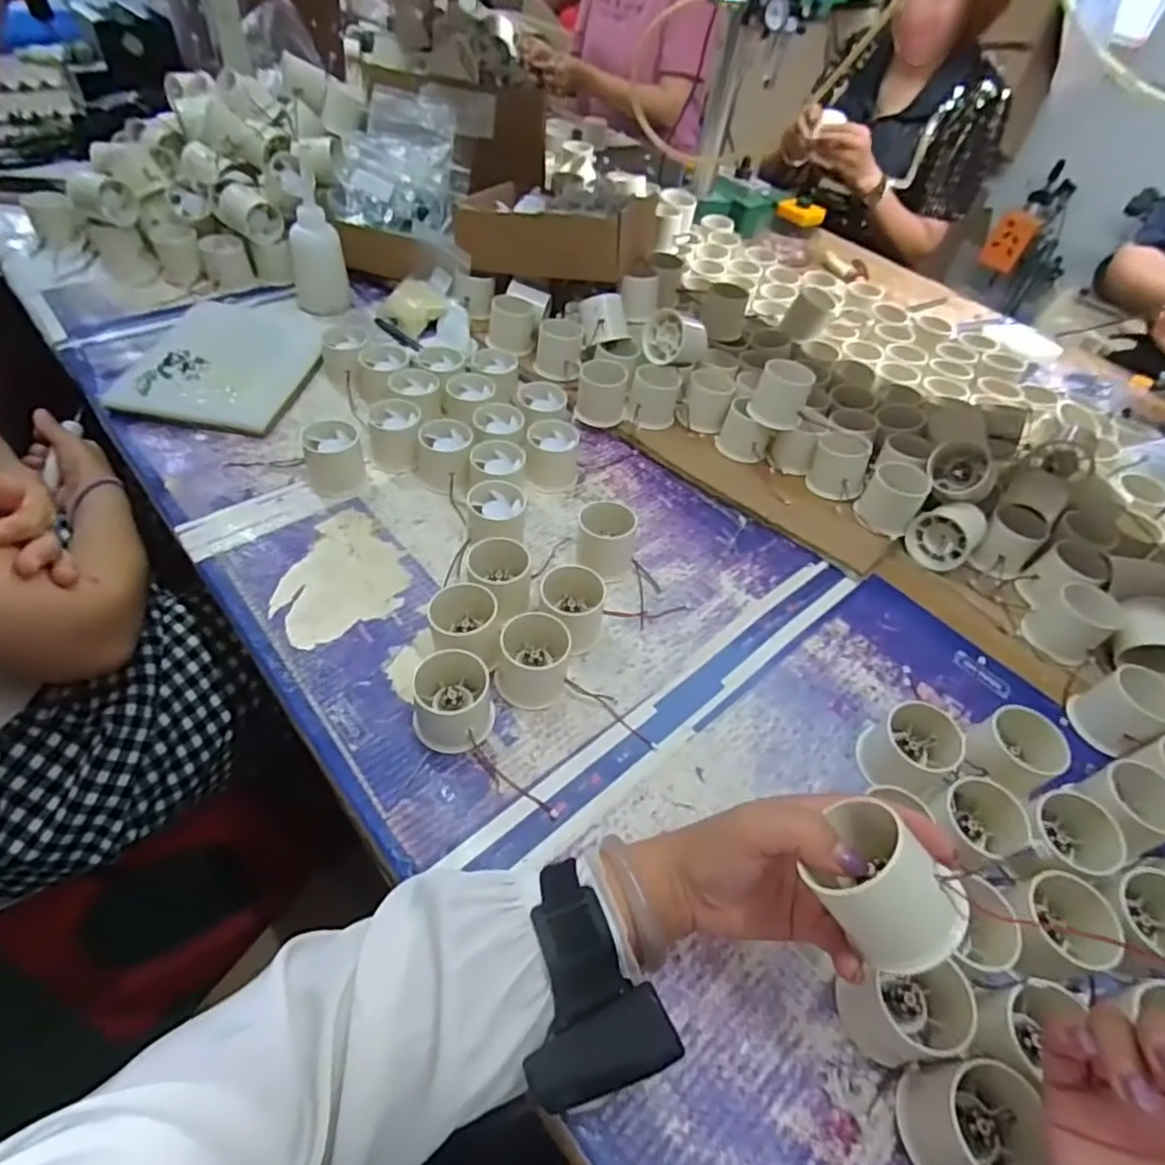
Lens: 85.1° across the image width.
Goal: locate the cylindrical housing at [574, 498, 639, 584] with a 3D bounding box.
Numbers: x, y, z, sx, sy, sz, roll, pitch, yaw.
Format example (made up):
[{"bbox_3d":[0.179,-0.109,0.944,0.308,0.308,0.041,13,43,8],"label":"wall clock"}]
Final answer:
[{"bbox_3d":[0.020,-0.036,0.544,0.048,0.041,0.051,4,49,-5],"label":"cylindrical housing"}]

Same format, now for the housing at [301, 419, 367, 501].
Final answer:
[{"bbox_3d":[-0.233,-0.116,0.597,0.051,0.046,0.056,-5,50,-11],"label":"housing"}]

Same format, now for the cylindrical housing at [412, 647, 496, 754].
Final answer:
[{"bbox_3d":[-0.091,0.082,0.443,0.056,0.047,0.057,4,49,-5],"label":"cylindrical housing"}]

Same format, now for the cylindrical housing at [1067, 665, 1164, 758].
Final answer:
[{"bbox_3d":[0.417,0.098,0.488,0.047,0.050,0.052,-17,54,-20],"label":"cylindrical housing"}]

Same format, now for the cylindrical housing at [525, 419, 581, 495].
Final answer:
[{"bbox_3d":[-0.030,-0.123,0.625,0.051,0.048,0.055,4,49,-5],"label":"cylindrical housing"}]

